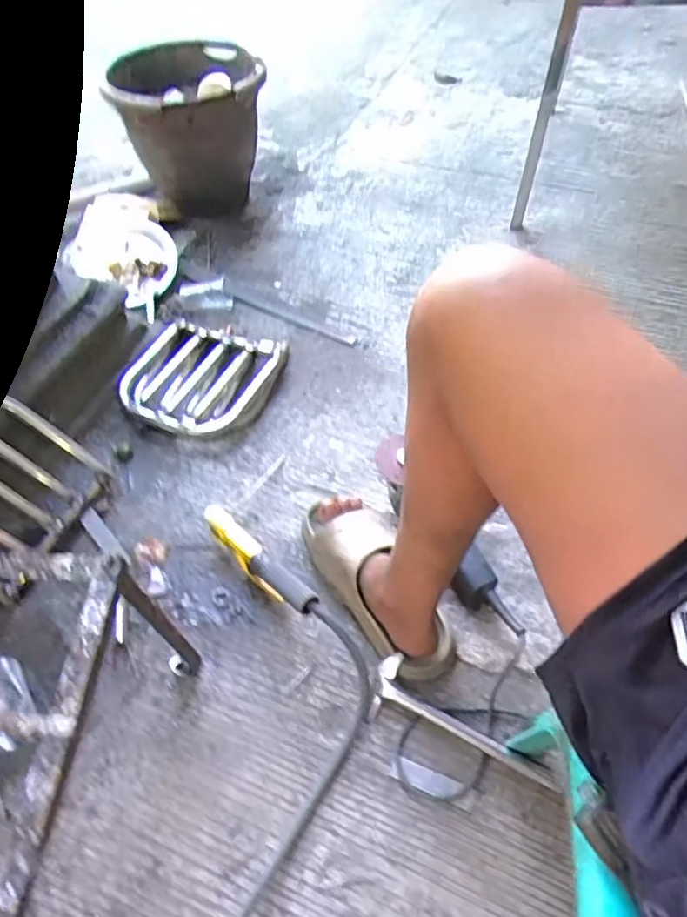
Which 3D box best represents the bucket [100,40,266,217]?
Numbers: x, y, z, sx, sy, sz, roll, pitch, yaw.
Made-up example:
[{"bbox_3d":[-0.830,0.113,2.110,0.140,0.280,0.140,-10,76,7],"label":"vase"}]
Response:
[{"bbox_3d":[-0.343,-0.770,1.441,0.311,0.305,0.340,-2,53,3],"label":"bucket"}]

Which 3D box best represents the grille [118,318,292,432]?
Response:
[{"bbox_3d":[-0.258,-0.146,1.113,0.249,0.051,0.257,17,56,16],"label":"grille"}]

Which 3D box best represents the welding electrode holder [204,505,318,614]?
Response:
[{"bbox_3d":[-0.117,0.149,0.846,0.032,0.111,0.235,-39,60,-23],"label":"welding electrode holder"}]

